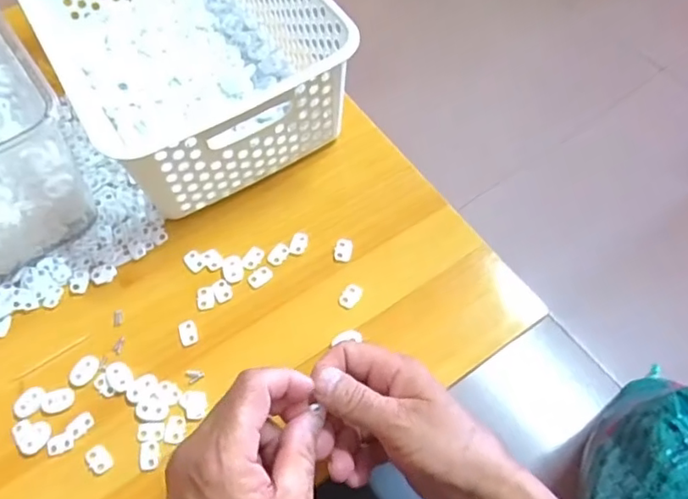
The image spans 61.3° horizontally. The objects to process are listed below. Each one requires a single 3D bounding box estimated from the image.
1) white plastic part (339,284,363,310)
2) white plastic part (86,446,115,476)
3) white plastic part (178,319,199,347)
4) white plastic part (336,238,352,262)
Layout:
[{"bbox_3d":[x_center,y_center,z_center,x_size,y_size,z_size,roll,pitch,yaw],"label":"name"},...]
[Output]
[{"bbox_3d":[0.005,0.036,0.455,0.014,0.004,0.020,33,68,19],"label":"white plastic part"},{"bbox_3d":[-0.170,0.145,0.402,0.014,0.004,0.020,-38,66,-16],"label":"white plastic part"},{"bbox_3d":[-0.120,0.063,0.445,0.014,0.004,0.021,-17,62,-6],"label":"white plastic part"},{"bbox_3d":[0.000,0.000,0.474,0.014,0.004,0.021,2,62,4],"label":"white plastic part"}]

